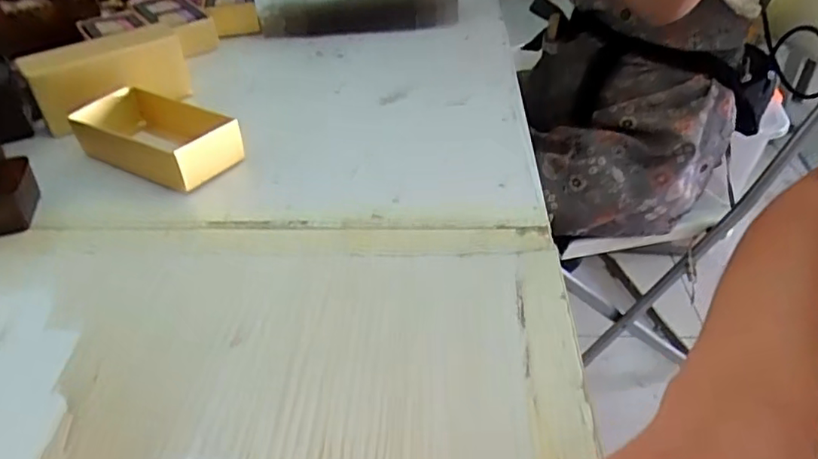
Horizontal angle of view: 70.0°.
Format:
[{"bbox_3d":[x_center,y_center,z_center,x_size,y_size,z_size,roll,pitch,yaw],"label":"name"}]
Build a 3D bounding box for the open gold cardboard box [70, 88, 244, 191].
[{"bbox_3d":[-0.181,-0.068,0.422,0.127,0.036,0.058,20,43,26],"label":"open gold cardboard box"}]

